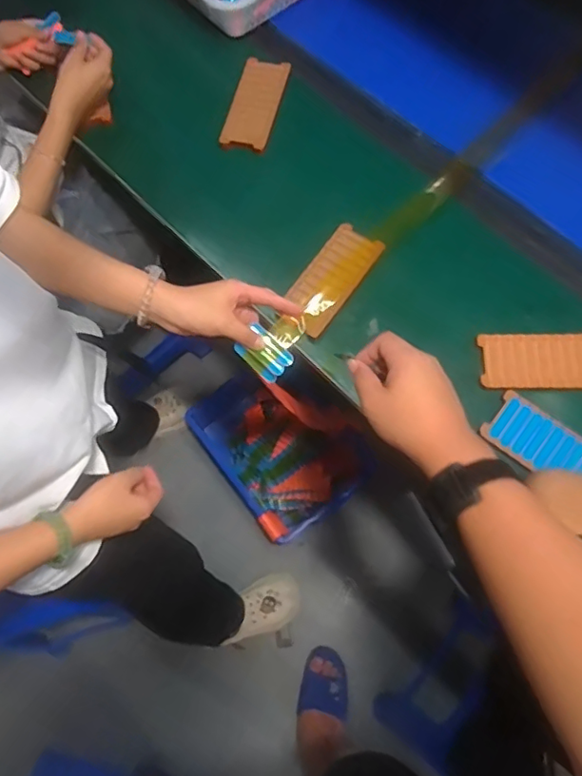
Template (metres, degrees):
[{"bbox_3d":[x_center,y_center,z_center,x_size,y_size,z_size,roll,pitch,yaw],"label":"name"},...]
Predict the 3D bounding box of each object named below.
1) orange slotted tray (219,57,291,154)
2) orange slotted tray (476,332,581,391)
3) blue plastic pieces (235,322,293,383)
[{"bbox_3d":[-0.058,-0.464,0.913,0.081,0.023,0.183,14,72,7],"label":"orange slotted tray"},{"bbox_3d":[0.340,-0.036,0.739,0.171,0.018,0.078,0,71,2],"label":"orange slotted tray"},{"bbox_3d":[-0.030,-0.038,0.643,0.057,0.020,0.041,42,89,-14],"label":"blue plastic pieces"}]

